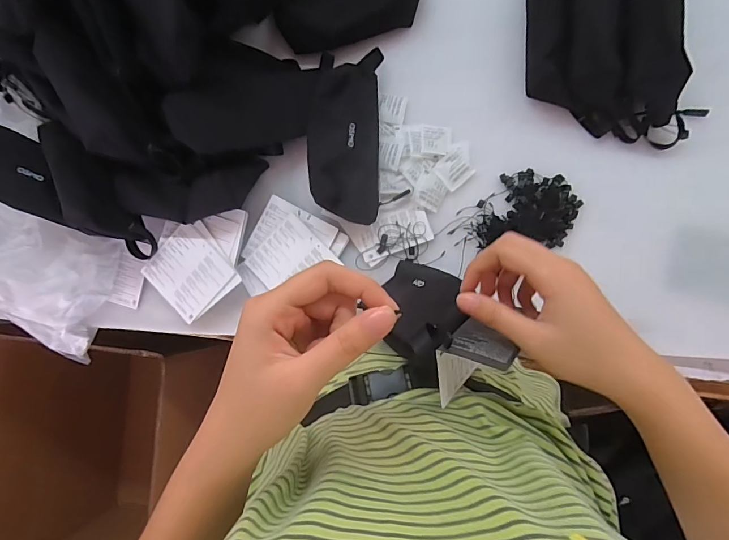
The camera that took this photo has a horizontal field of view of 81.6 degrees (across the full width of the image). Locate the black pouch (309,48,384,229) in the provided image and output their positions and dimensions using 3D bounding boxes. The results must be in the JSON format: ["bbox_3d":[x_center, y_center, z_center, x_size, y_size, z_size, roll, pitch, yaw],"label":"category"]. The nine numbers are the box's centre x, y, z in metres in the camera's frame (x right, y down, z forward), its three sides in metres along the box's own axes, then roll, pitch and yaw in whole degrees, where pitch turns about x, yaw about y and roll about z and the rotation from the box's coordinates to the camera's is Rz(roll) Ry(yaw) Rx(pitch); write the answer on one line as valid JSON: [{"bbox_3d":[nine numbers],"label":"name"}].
[{"bbox_3d":[-0.023,-0.165,0.506,0.079,0.050,0.210,1,86,9],"label":"black pouch"}]

